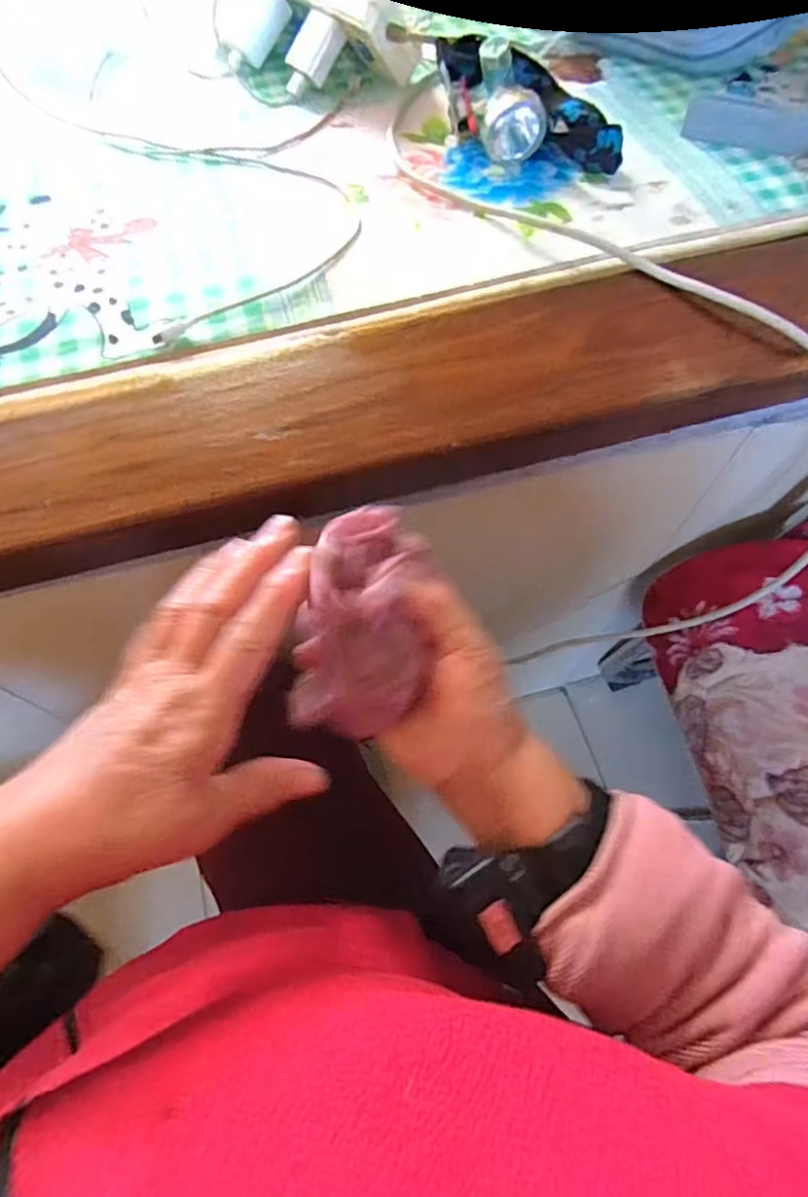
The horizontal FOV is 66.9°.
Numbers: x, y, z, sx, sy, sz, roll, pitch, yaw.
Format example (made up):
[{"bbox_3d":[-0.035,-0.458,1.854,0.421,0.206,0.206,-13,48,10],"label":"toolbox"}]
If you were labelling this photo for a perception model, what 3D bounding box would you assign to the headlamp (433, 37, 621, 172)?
[{"bbox_3d":[0.096,-0.386,0.482,0.111,0.056,0.137,-16,66,-8],"label":"headlamp"}]

